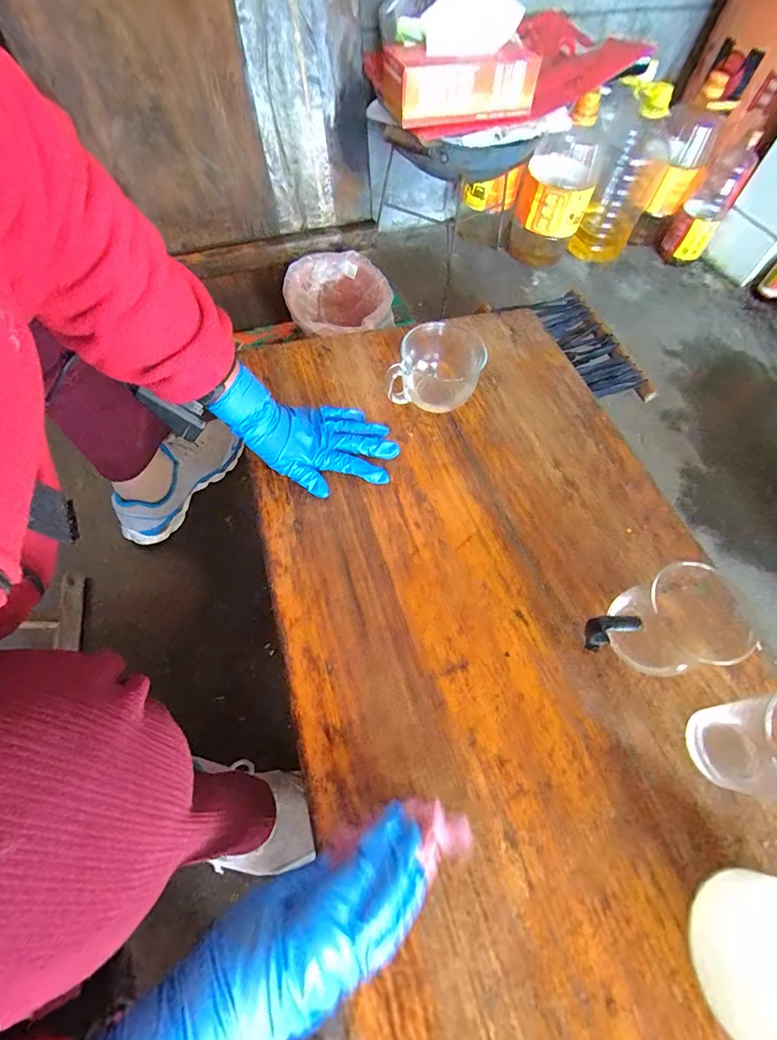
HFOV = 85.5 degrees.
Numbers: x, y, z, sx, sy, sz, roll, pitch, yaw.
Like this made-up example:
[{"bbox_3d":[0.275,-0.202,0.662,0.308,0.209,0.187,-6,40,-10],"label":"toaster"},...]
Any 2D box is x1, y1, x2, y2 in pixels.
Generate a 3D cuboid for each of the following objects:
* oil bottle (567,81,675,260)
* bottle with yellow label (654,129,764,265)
[{"bbox_3d":[0.573,-0.804,1.010,0.150,0.330,0.172,18,62,7],"label":"oil bottle"},{"bbox_3d":[0.775,-0.765,1.023,0.101,0.246,0.081,30,64,13],"label":"bottle with yellow label"}]

